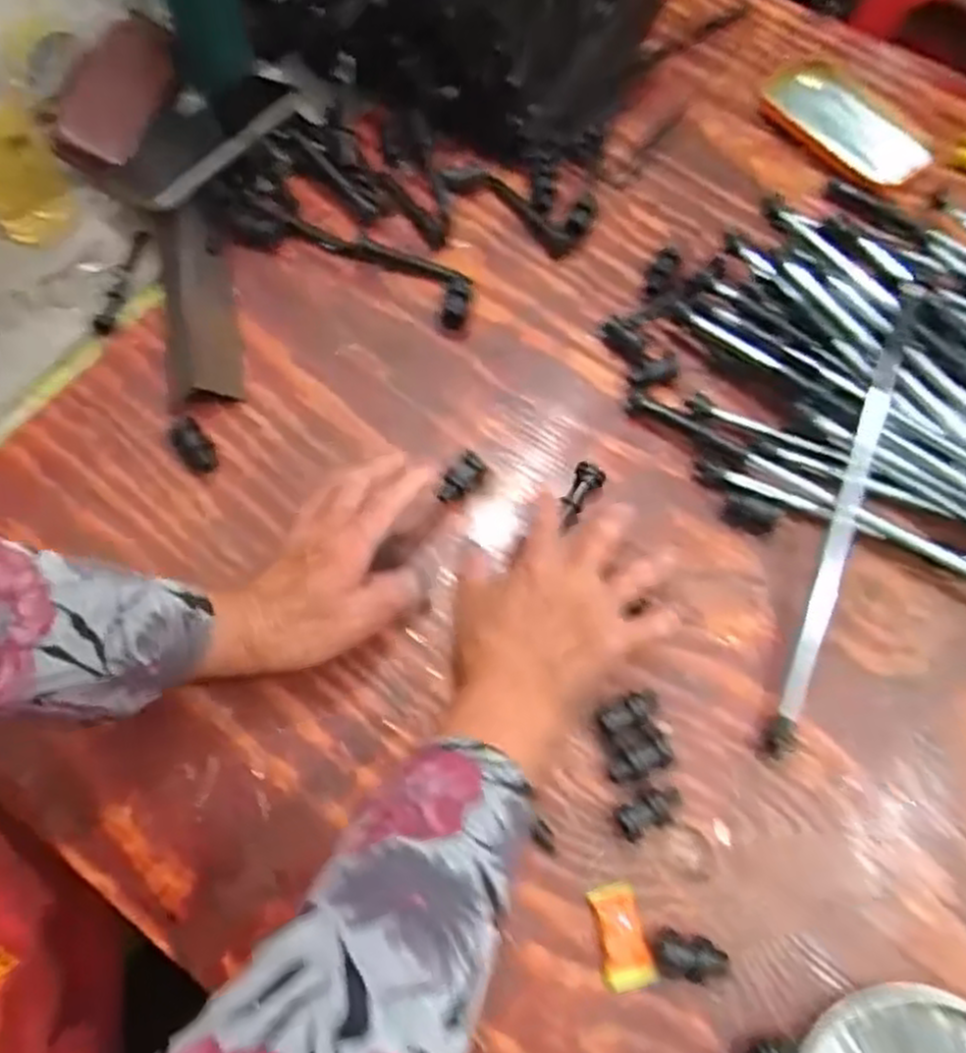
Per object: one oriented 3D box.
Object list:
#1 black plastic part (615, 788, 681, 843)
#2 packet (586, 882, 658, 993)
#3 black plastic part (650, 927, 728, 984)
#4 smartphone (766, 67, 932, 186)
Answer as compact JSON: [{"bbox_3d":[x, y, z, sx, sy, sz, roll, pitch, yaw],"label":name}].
[{"bbox_3d":[0.096,0.163,0.437,0.037,0.017,0.021,-23,69,-8],"label":"black plastic part"},{"bbox_3d":[0.075,0.224,0.419,0.026,0.004,0.051,-13,68,-4],"label":"packet"},{"bbox_3d":[0.109,0.230,0.408,0.039,0.017,0.022,14,69,6],"label":"black plastic part"},{"bbox_3d":[0.300,-0.335,0.637,0.073,0.016,0.147,-35,72,-13],"label":"smartphone"}]

